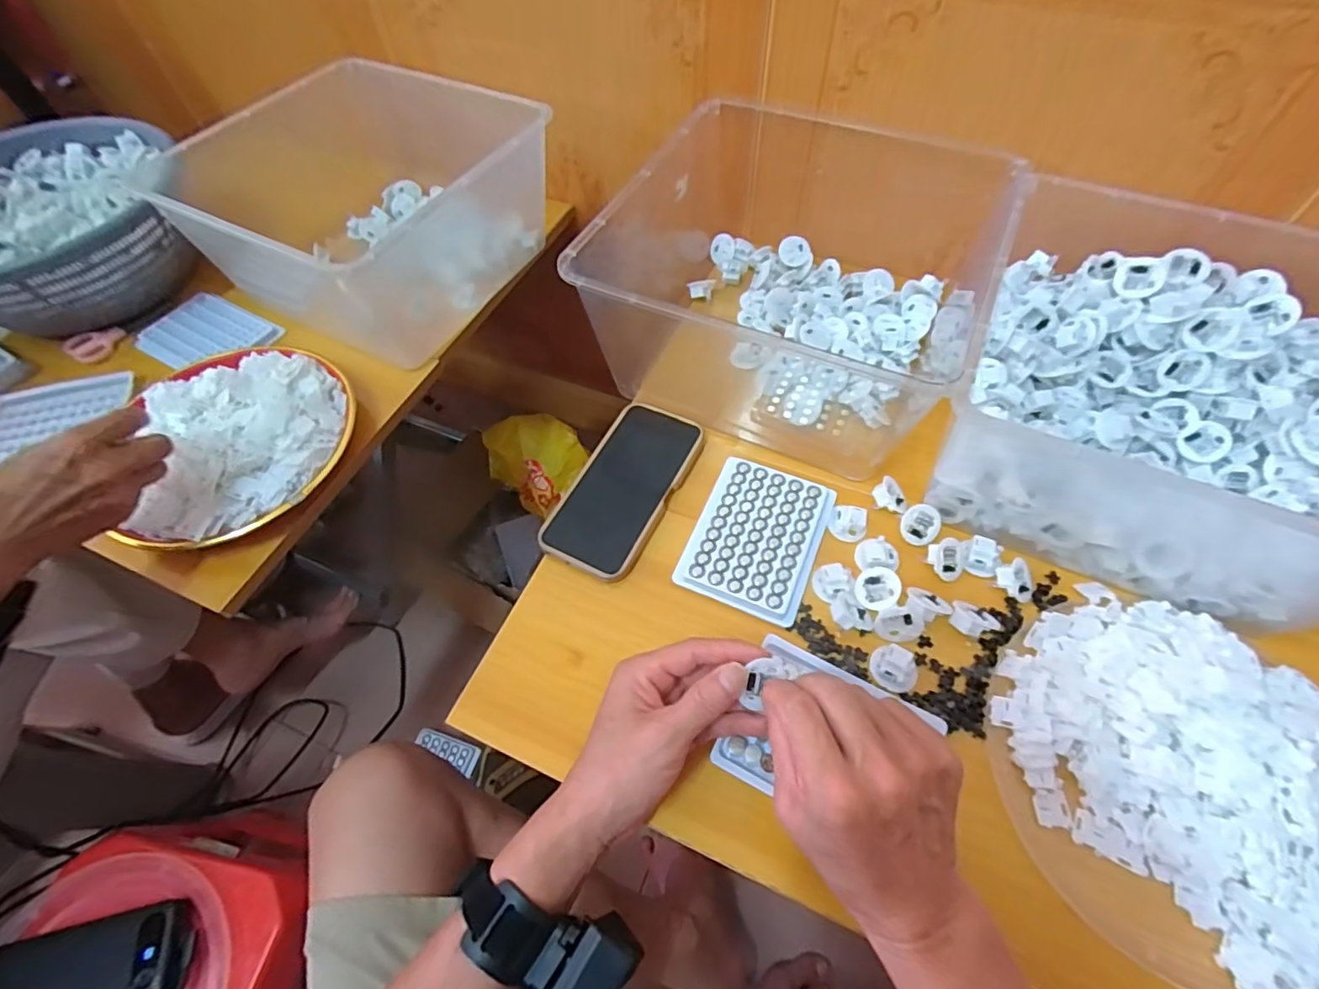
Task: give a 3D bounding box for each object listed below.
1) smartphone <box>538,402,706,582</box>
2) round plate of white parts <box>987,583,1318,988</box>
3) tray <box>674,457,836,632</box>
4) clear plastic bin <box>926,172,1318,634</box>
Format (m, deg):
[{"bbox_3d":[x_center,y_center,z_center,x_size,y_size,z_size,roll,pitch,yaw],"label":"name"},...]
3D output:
[{"bbox_3d":[-0.029,-0.008,0.498,0.082,0.014,0.166,23,62,16],"label":"smartphone"},{"bbox_3d":[0.331,0.175,0.358,0.210,0.046,0.224,-1,58,2],"label":"round plate of white parts"},{"bbox_3d":[0.080,0.034,0.469,0.098,0.012,0.126,20,61,14],"label":"tray"},{"bbox_3d":[0.388,-0.080,0.450,0.298,0.137,0.308,19,61,13],"label":"clear plastic bin"}]

